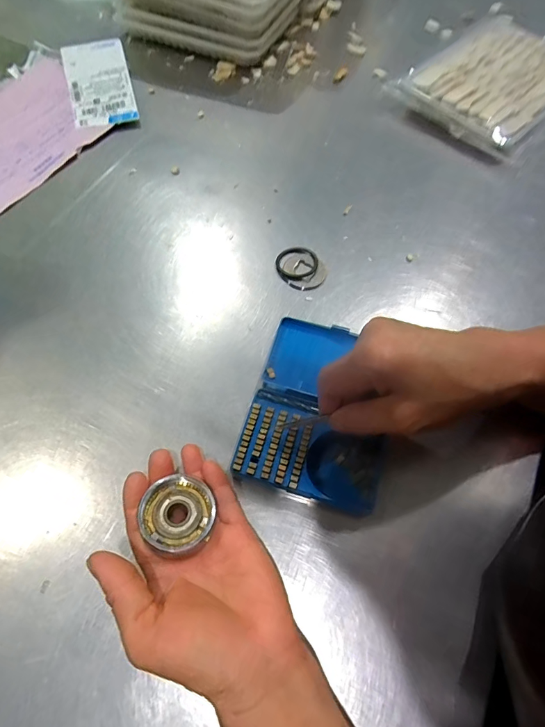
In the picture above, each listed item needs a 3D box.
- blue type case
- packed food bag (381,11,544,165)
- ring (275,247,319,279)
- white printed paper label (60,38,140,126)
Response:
[{"bbox_3d":[0.039,0.033,0.319,0.103,0.024,0.146,14,63,6],"label":"blue type case"},{"bbox_3d":[0.301,-0.377,0.534,0.274,0.040,0.208,-39,69,-19],"label":"packed food bag"},{"bbox_3d":[0.024,-0.101,0.396,0.041,0.005,0.041,0,62,-1],"label":"ring"},{"bbox_3d":[-0.216,-0.350,0.502,0.075,0.004,0.127,-15,77,-4],"label":"white printed paper label"}]

